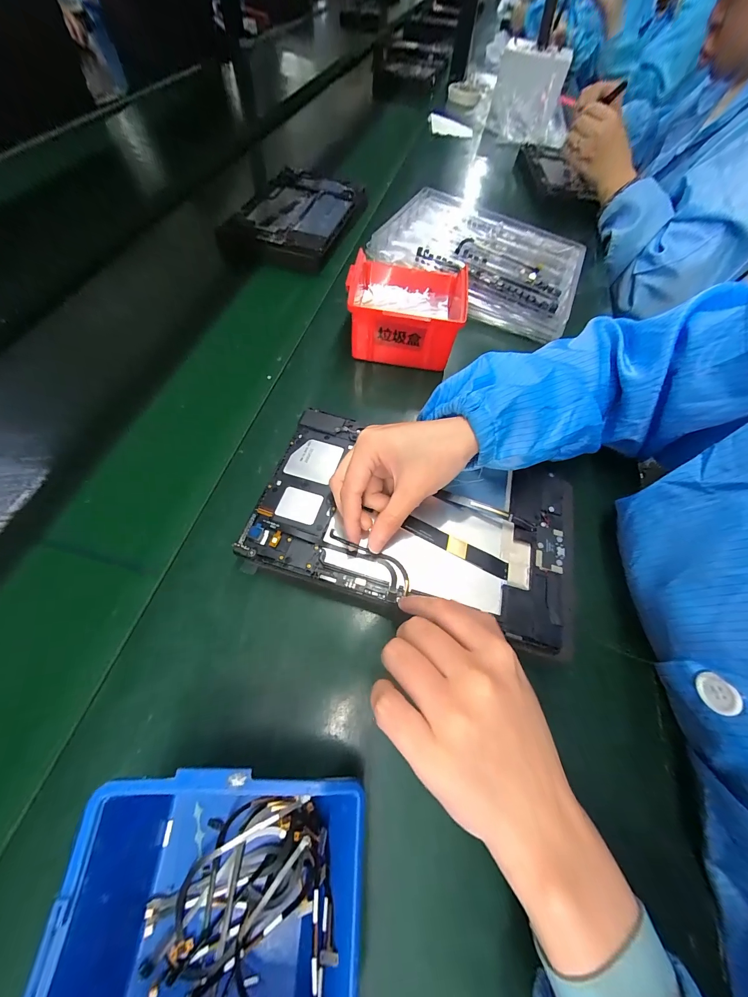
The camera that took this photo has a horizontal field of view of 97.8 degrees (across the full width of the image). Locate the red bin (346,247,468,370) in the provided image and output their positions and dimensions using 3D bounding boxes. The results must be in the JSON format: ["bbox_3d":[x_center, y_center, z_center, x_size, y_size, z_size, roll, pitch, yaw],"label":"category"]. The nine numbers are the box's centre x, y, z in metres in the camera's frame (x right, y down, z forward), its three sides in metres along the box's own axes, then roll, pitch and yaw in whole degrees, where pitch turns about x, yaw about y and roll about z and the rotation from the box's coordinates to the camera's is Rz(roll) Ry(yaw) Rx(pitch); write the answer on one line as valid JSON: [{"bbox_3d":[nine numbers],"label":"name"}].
[{"bbox_3d":[0.039,-0.227,0.390,0.129,0.068,0.136,8,61,0],"label":"red bin"}]

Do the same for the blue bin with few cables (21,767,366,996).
[{"bbox_3d":[-0.077,0.196,0.154,0.137,0.062,0.116,4,61,-2],"label":"blue bin with few cables"}]

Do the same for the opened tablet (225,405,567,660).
[{"bbox_3d":[0.033,0.014,0.269,0.248,0.015,0.147,15,61,4],"label":"opened tablet"}]

